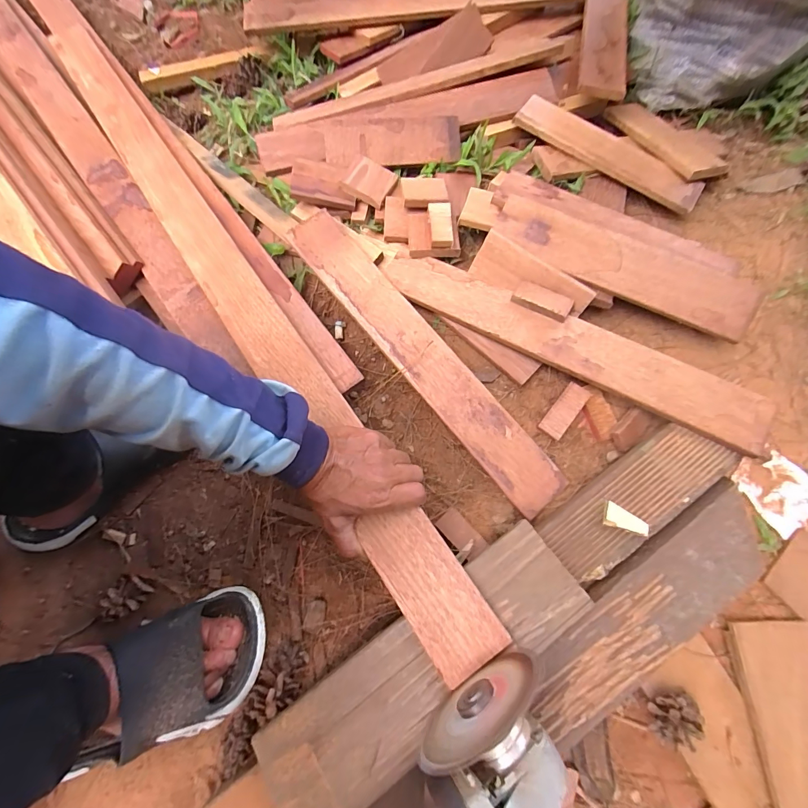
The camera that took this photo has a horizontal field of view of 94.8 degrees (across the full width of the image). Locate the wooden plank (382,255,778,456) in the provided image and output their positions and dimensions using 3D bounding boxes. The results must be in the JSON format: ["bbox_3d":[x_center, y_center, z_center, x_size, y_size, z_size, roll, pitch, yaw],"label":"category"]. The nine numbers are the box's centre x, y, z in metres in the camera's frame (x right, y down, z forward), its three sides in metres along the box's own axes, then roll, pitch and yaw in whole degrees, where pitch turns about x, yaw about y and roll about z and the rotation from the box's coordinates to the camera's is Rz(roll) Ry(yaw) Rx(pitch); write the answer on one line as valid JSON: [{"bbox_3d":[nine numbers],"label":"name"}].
[{"bbox_3d":[0.174,-0.080,0.434,0.443,0.011,0.068,30,78,16],"label":"wooden plank"}]

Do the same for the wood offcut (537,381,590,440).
[{"bbox_3d":[0.186,0.008,0.430,0.027,0.010,0.066,36,89,13],"label":"wood offcut"}]

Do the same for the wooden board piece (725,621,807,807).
[{"bbox_3d":[0.355,0.286,0.337,0.080,0.018,0.154,-1,71,2],"label":"wooden board piece"}]

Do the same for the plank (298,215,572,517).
[{"bbox_3d":[0.017,-0.064,0.448,0.063,0.011,0.445,-38,80,-10],"label":"plank"}]

